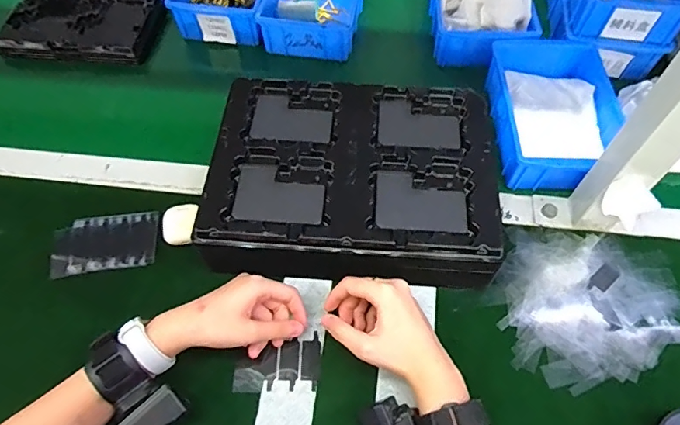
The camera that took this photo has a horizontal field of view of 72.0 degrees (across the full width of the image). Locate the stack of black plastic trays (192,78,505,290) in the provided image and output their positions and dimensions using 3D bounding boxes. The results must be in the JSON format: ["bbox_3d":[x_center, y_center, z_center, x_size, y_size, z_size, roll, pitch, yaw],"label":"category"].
[{"bbox_3d":[0.013,-0.036,0.519,0.296,0.075,0.226,4,61,2],"label":"stack of black plastic trays"}]

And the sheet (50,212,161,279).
[{"bbox_3d":[-0.260,0.032,0.524,0.113,0.009,0.067,-10,63,-5],"label":"sheet"}]

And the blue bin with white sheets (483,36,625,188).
[{"bbox_3d":[0.267,-0.126,0.584,0.141,0.053,0.204,0,59,0],"label":"blue bin with white sheets"}]

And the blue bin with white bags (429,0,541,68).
[{"bbox_3d":[0.203,-0.306,0.683,0.138,0.075,0.217,3,59,2],"label":"blue bin with white bags"}]

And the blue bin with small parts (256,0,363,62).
[{"bbox_3d":[-0.034,-0.326,0.710,0.134,0.059,0.206,10,60,6],"label":"blue bin with small parts"}]

